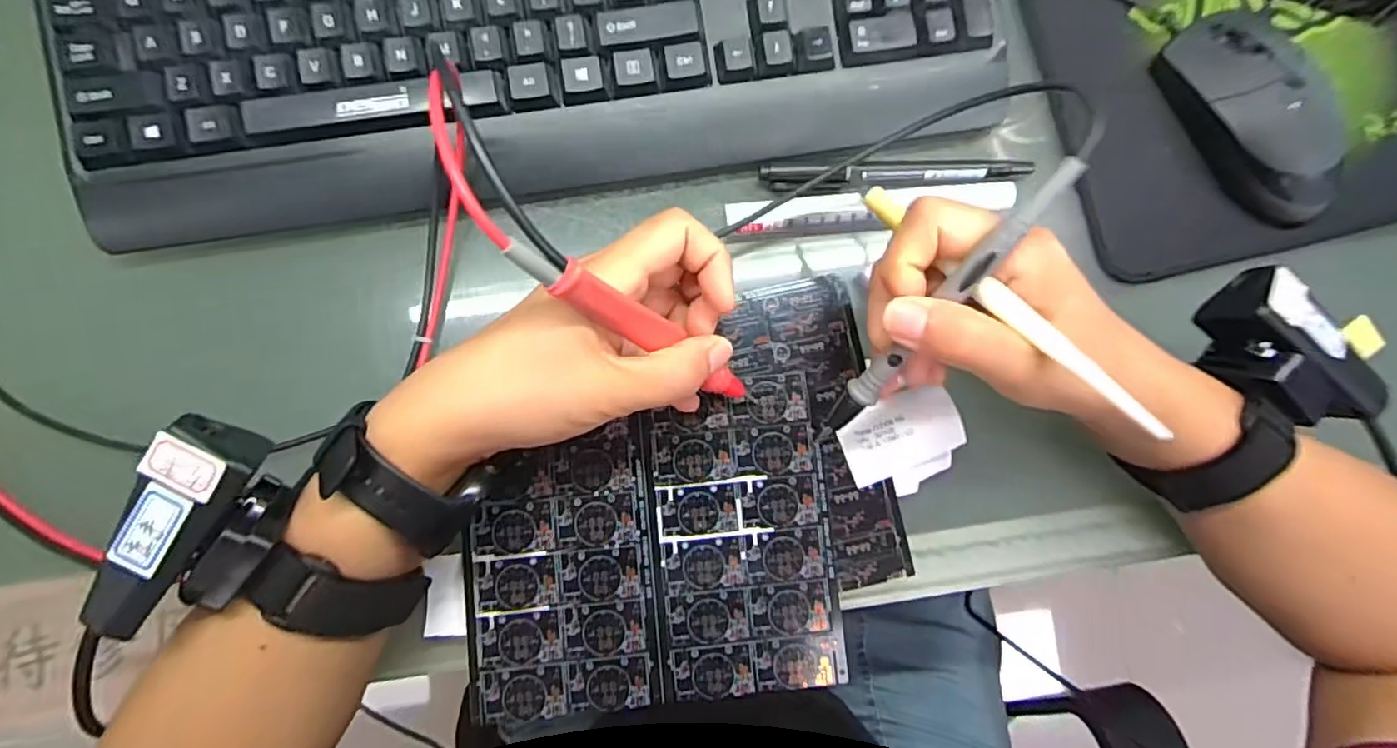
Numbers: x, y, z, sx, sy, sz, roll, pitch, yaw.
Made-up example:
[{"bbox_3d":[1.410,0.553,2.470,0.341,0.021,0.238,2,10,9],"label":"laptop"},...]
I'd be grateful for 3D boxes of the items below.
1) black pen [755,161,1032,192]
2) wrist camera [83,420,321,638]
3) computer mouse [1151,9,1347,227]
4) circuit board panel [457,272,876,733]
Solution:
[{"bbox_3d":[0.101,-0.100,0.321,0.138,0.006,0.013,-4,84,-4],"label":"black pen"},{"bbox_3d":[-0.169,0.054,0.215,0.037,0.024,0.072,22,83,-1],"label":"wrist camera"},{"bbox_3d":[0.282,-0.129,0.319,0.054,0.033,0.112,-25,86,-5],"label":"computer mouse"},{"bbox_3d":[-0.014,0.055,0.294,0.178,0.004,0.182,-3,84,-3],"label":"circuit board panel"}]

